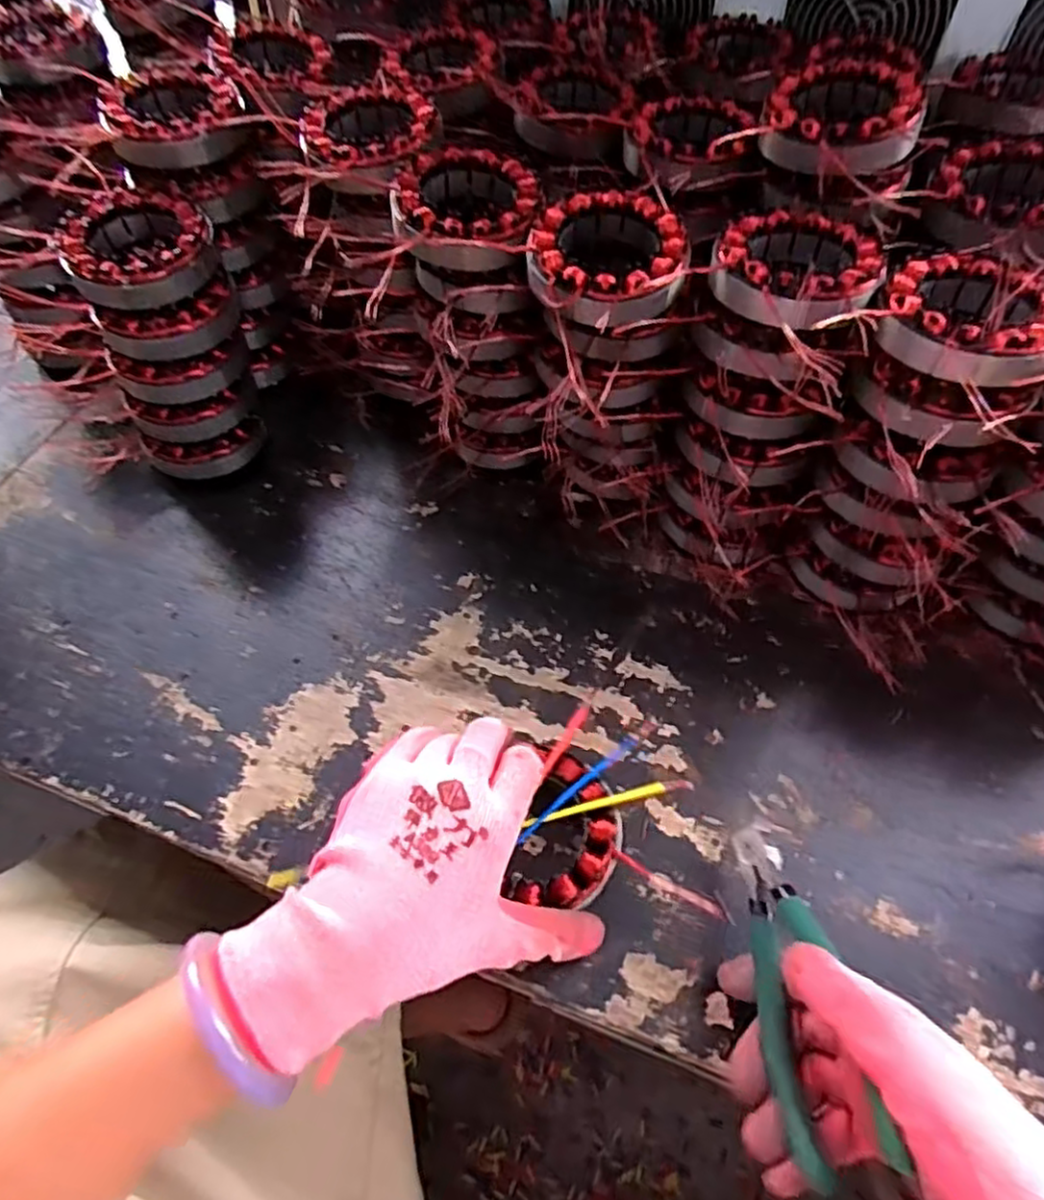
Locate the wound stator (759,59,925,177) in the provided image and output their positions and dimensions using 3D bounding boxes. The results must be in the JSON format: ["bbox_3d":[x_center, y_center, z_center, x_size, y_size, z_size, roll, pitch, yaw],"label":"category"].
[{"bbox_3d":[0.185,-0.277,0.399,0.083,0.030,0.088,18,60,12],"label":"wound stator"}]

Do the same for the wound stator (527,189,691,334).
[{"bbox_3d":[0.048,-0.186,0.385,0.082,0.033,0.089,-1,58,1],"label":"wound stator"}]

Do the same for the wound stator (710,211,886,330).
[{"bbox_3d":[0.143,-0.174,0.363,0.083,0.028,0.094,28,63,18],"label":"wound stator"}]

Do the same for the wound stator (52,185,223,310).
[{"bbox_3d":[-0.241,-0.221,0.428,0.085,0.029,0.091,-31,62,-17],"label":"wound stator"}]

